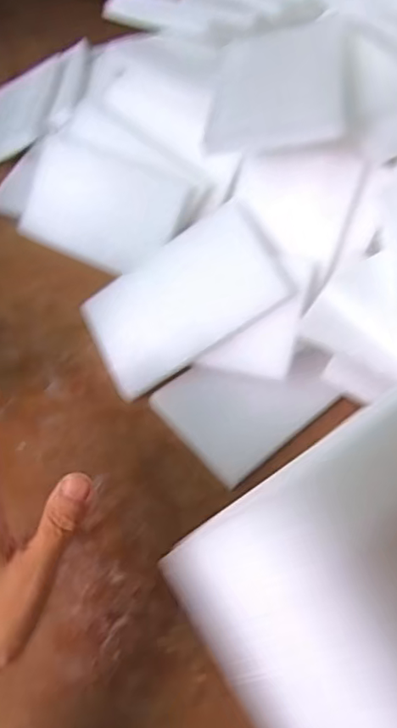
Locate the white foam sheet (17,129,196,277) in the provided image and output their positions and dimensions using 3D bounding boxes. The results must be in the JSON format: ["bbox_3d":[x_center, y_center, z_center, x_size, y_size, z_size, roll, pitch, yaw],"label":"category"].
[{"bbox_3d":[-0.106,-0.166,0.612,0.179,0.009,0.113,25,95,18],"label":"white foam sheet"}]

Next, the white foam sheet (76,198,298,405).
[{"bbox_3d":[-0.014,-0.060,0.528,0.179,0.010,0.106,-33,78,4],"label":"white foam sheet"}]

